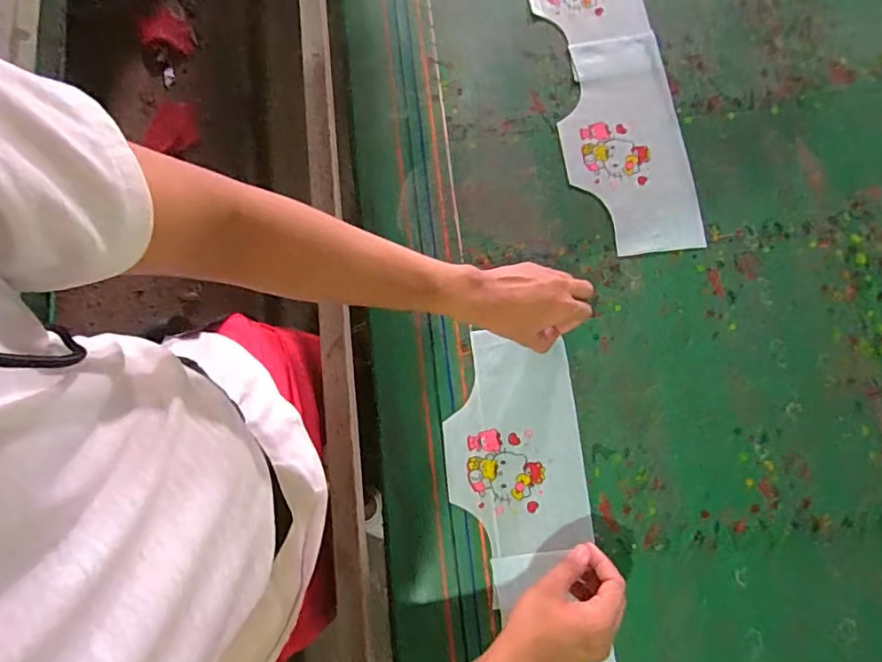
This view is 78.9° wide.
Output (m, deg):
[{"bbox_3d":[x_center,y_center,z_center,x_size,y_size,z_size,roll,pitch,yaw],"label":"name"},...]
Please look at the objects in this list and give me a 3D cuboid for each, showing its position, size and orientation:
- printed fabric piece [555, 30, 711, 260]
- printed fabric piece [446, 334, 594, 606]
[{"bbox_3d":[0.236,-0.244,0.695,0.155,0.006,0.301,-8,77,-3],"label":"printed fabric piece"},{"bbox_3d":[0.085,0.148,0.612,0.153,0.009,0.280,-5,79,1],"label":"printed fabric piece"}]

